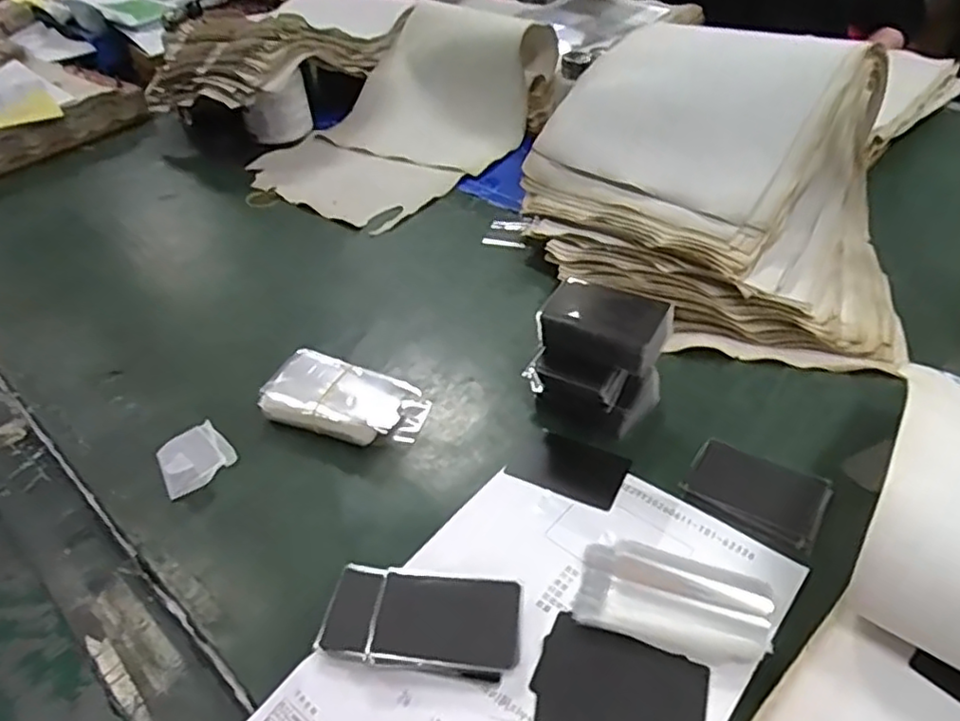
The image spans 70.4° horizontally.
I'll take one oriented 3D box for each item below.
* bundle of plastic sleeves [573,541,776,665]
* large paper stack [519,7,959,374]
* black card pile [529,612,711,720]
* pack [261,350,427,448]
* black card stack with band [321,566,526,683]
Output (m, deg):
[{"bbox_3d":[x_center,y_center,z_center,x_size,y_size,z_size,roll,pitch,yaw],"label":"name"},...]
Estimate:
[{"bbox_3d":[0.119,0.148,0.422,0.113,0.014,0.062,11,43,17],"label":"bundle of plastic sleeves"},{"bbox_3d":[0.220,-0.177,0.671,0.377,0.169,0.322,13,44,19],"label":"large paper stack"},{"bbox_3d":[0.080,0.188,0.389,0.093,0.004,0.062,12,44,18],"label":"black card pile"},{"bbox_3d":[-0.112,0.033,0.562,0.128,0.029,0.070,15,45,21],"label":"pack"},{"bbox_3d":[-0.035,0.159,0.419,0.118,0.021,0.058,2,41,8],"label":"black card stack with band"}]

